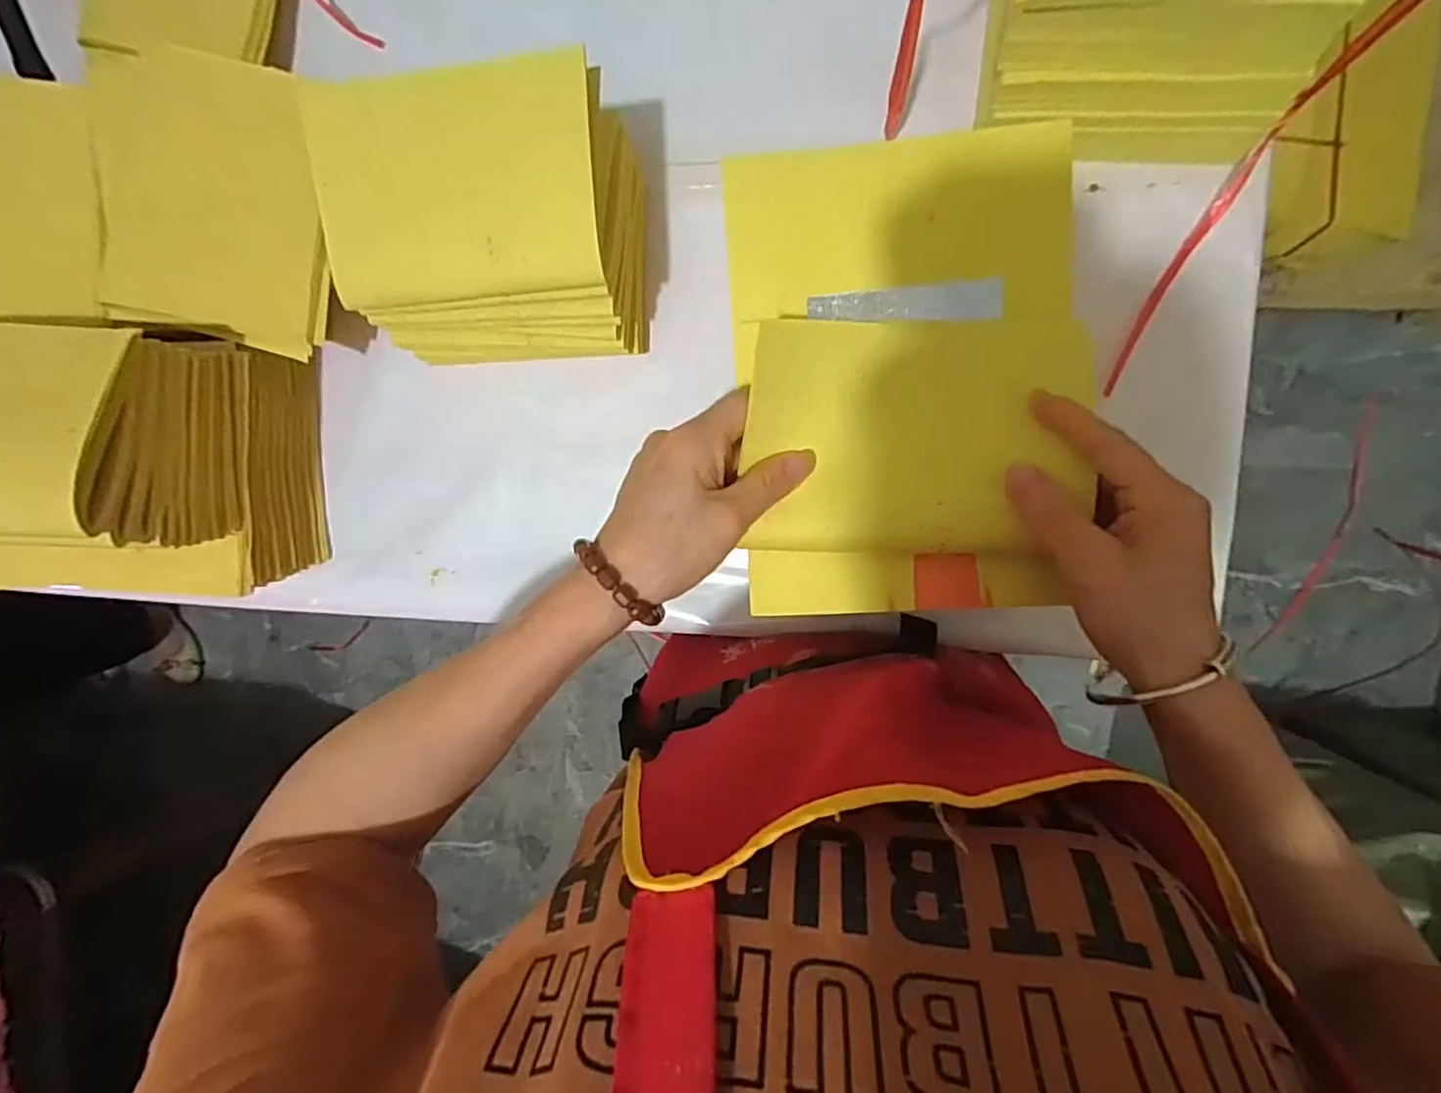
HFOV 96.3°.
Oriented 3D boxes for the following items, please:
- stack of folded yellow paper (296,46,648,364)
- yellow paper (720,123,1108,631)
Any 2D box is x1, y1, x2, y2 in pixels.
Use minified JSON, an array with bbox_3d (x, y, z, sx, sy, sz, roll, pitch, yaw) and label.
[{"bbox_3d":[-0.135,-0.184,0.392,0.160,0.131,0.122,-1,95,7],"label":"stack of folded yellow paper"},{"bbox_3d":[0.088,-0.080,0.310,0.159,0.031,0.223,-4,94,8],"label":"yellow paper"}]

